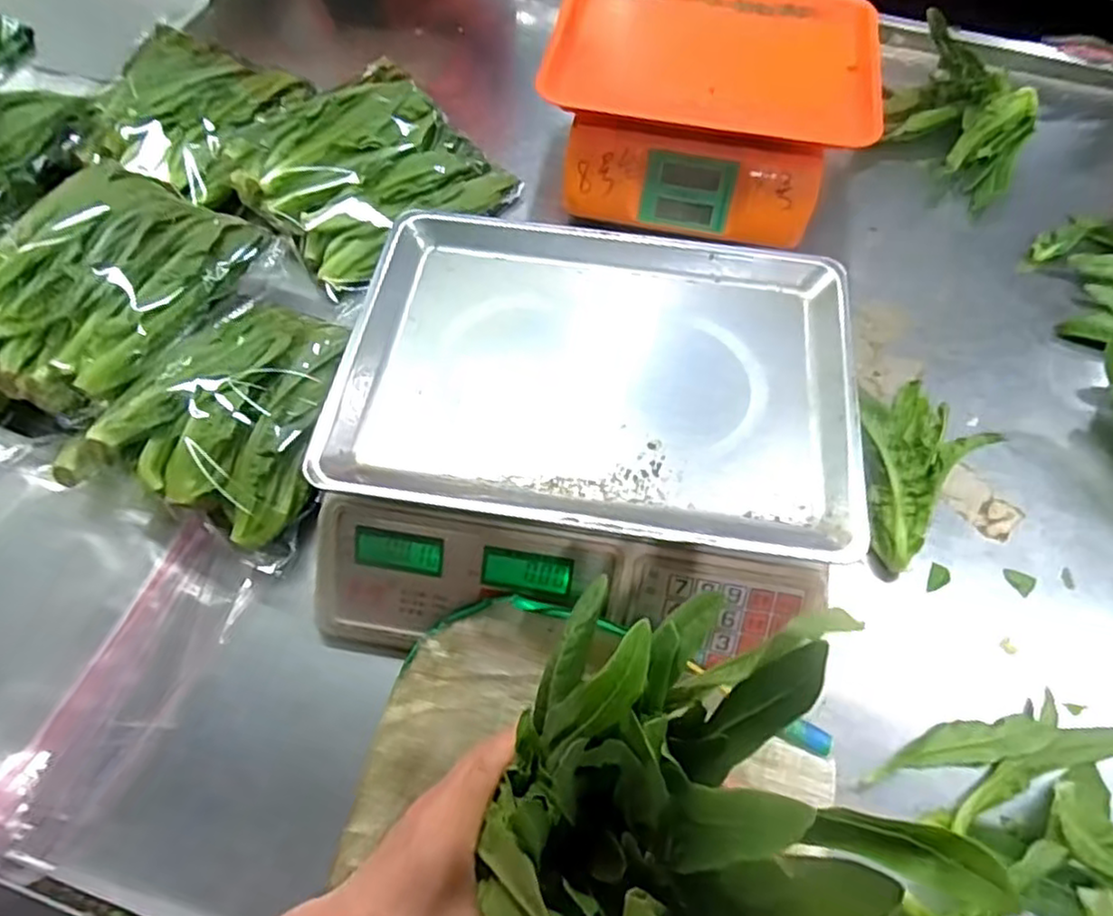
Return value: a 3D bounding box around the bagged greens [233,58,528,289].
[{"bbox_3d":[-0.179,-0.276,0.665,0.216,0.062,0.186,-38,68,-19],"label":"bagged greens"}]

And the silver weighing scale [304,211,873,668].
[{"bbox_3d":[0.025,-0.015,0.507,0.348,0.109,0.301,5,61,3],"label":"silver weighing scale"}]

